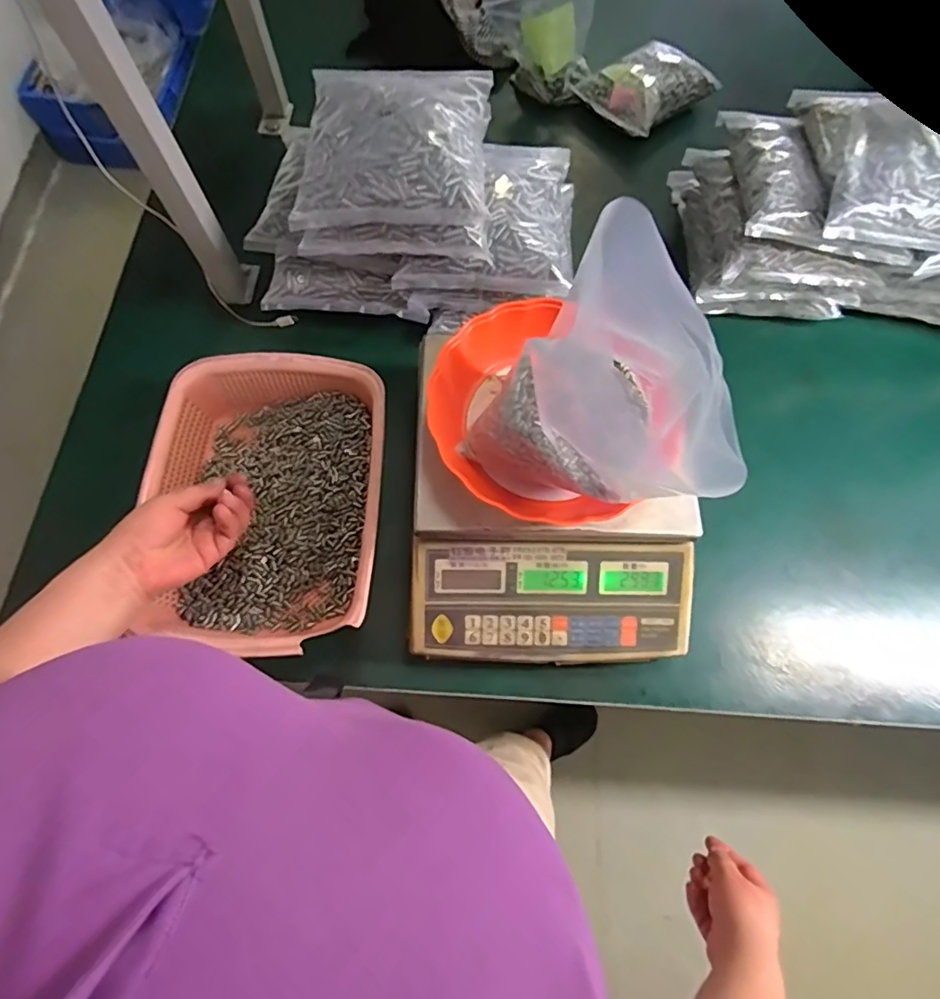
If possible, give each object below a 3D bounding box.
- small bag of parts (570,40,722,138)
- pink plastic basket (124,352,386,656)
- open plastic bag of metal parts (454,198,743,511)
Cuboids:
[{"bbox_3d":[0.259,-0.603,0.788,0.183,0.039,0.127,-34,75,-12],"label":"small bag of parts"},{"bbox_3d":[-0.196,0.001,0.548,0.210,0.071,0.288,2,71,0],"label":"pink plastic basket"},{"bbox_3d":[0.090,-0.063,0.384,0.174,0.200,0.102,36,74,11],"label":"open plastic bag of metal parts"}]

